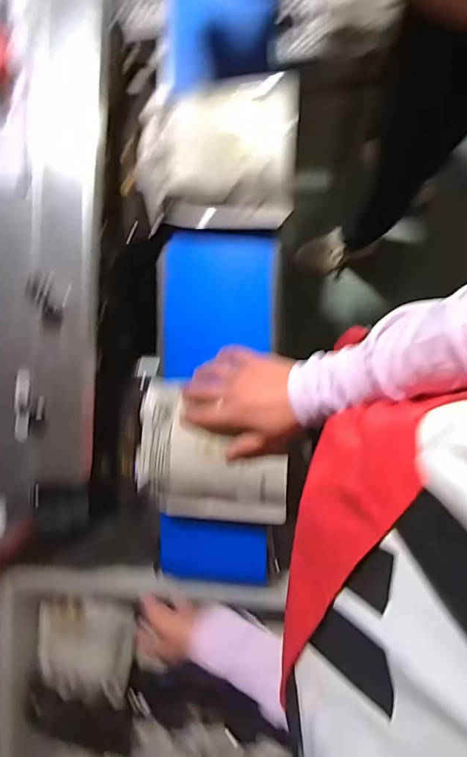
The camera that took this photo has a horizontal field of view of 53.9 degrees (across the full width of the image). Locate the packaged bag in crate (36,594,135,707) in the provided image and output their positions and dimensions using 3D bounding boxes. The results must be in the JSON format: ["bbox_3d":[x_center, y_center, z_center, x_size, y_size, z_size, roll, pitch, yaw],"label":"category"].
[{"bbox_3d":[-0.223,0.396,0.681,0.139,0.038,0.146,3,87,7],"label":"packaged bag in crate"}]

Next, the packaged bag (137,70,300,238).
[{"bbox_3d":[-0.019,-0.261,0.537,0.183,0.056,0.155,-2,86,7],"label":"packaged bag"}]

